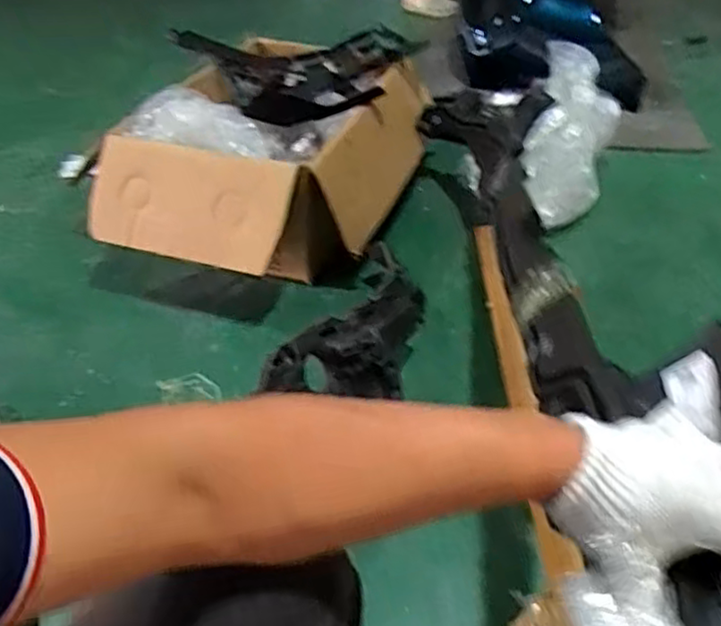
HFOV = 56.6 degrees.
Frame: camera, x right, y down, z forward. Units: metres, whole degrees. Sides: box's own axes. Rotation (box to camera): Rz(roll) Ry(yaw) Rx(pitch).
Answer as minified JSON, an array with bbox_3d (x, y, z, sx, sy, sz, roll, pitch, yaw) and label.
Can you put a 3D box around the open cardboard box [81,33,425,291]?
[{"bbox_3d":[-0.192,-0.389,1.597,0.595,0.264,0.801,13,43,19],"label":"open cardboard box"}]

